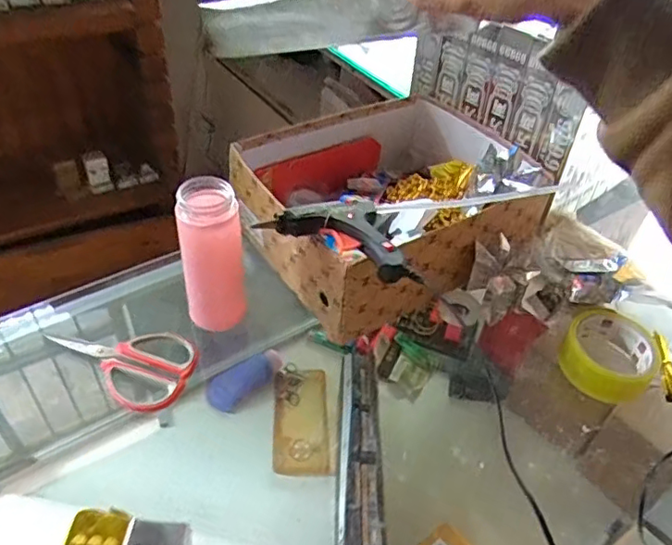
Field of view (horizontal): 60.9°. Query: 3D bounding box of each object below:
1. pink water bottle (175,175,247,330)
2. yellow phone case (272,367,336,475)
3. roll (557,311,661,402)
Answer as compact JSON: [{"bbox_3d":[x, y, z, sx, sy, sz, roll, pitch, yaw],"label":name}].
[{"bbox_3d":[-0.125,-0.015,0.581,0.065,0.155,0.053,-8,46,-14],"label":"pink water bottle"},{"bbox_3d":[-0.050,0.207,0.804,0.077,0.018,0.159,-1,44,-7],"label":"yellow phone case"},{"bbox_3d":[0.293,0.090,0.616,0.095,0.048,0.097,3,44,-3],"label":"roll"}]

